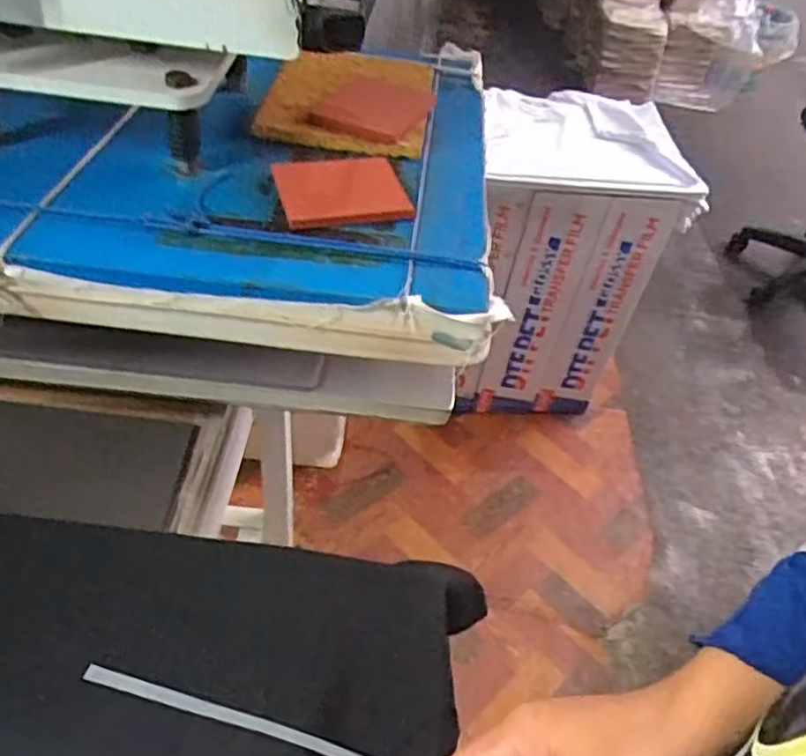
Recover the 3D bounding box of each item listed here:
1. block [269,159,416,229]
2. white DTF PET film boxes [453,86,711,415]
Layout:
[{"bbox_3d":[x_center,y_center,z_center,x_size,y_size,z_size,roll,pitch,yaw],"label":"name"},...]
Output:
[{"bbox_3d":[-0.044,-0.139,0.507,0.090,0.007,0.083,-8,47,-15],"label":"block"},{"bbox_3d":[0.337,-0.229,1.598,0.386,0.702,0.299,-1,46,-8],"label":"white DTF PET film boxes"}]

